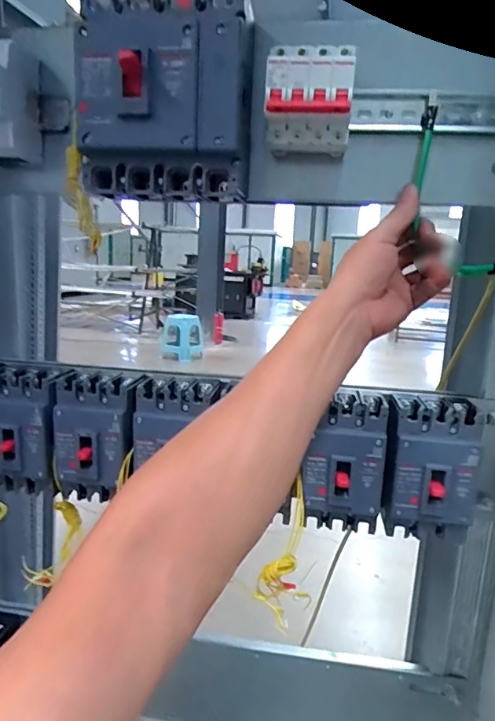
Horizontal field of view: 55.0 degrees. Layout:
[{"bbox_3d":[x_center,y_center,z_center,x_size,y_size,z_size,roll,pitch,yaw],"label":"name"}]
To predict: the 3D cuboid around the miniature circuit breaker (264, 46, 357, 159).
[{"bbox_3d":[0.056,-0.228,0.423,0.069,0.079,0.082,5,12,8],"label":"miniature circuit breaker"}]

